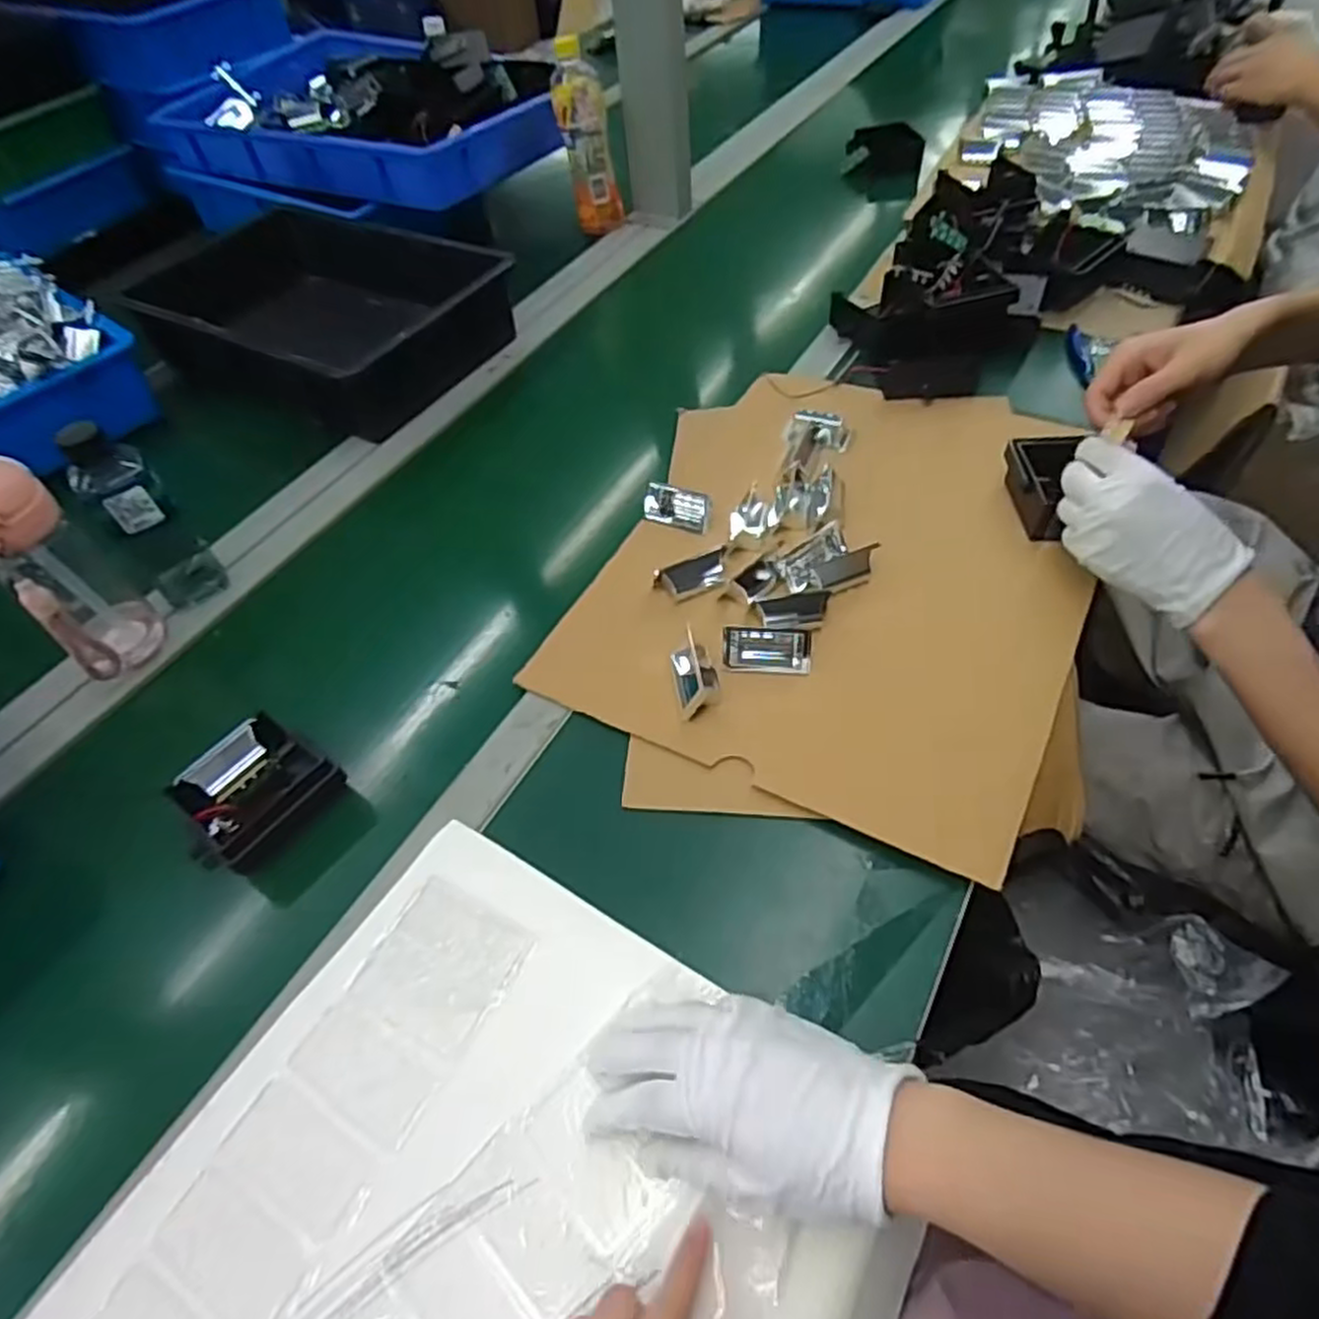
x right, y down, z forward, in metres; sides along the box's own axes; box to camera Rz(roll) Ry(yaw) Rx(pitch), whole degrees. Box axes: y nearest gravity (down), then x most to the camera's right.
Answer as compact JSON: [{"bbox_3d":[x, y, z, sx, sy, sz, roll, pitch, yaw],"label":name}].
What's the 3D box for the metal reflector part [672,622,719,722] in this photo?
[{"bbox_3d":[0.024,0.005,0.563,0.031,0.025,0.072,-10,52,-3],"label":"metal reflector part"}]

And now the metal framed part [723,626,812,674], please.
[{"bbox_3d":[0.080,-0.007,0.566,0.063,0.022,0.030,1,52,6],"label":"metal framed part"}]

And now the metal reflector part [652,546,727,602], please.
[{"bbox_3d":[0.029,-0.071,0.624,0.063,0.018,0.035,-23,53,-12],"label":"metal reflector part"}]

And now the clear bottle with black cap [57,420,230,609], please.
[{"bbox_3d":[-0.424,-0.115,0.624,0.057,0.155,0.058,-37,58,-22],"label":"clear bottle with black cap"}]

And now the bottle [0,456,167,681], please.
[{"bbox_3d":[-0.442,-0.066,0.554,0.060,0.190,0.068,33,61,27],"label":"bottle"}]

